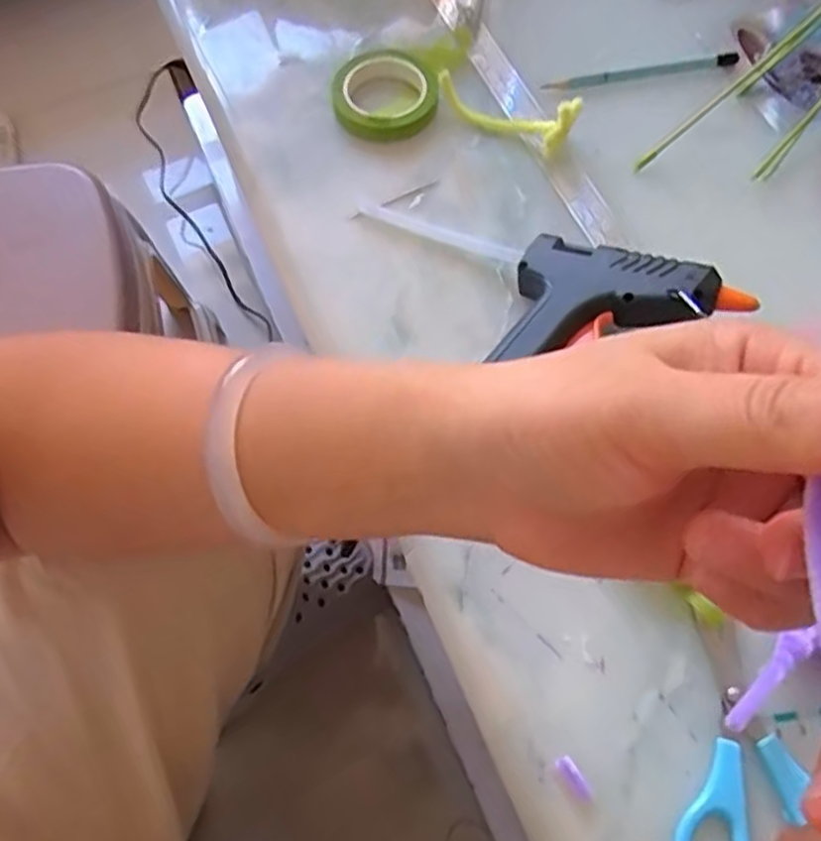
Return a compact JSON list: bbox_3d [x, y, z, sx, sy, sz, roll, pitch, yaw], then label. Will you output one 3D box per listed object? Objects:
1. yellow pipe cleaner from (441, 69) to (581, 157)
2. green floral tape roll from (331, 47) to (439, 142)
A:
[{"bbox_3d":[0.055,-0.186,0.434,0.084,0.025,0.029,27,68,12],"label":"yellow pipe cleaner"},{"bbox_3d":[-0.016,-0.200,0.448,0.063,0.017,0.068,0,65,0],"label":"green floral tape roll"}]

